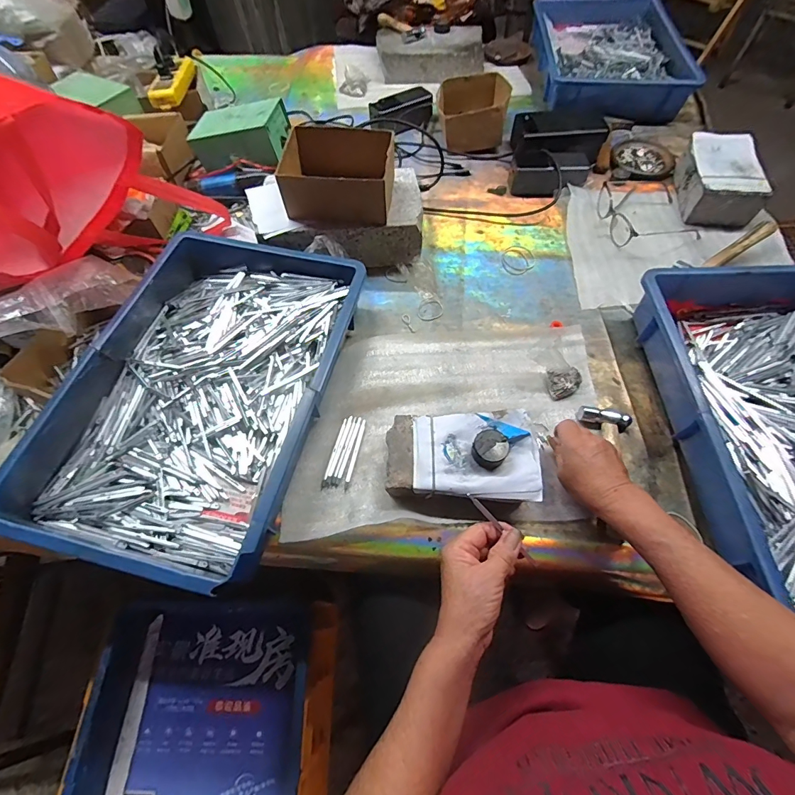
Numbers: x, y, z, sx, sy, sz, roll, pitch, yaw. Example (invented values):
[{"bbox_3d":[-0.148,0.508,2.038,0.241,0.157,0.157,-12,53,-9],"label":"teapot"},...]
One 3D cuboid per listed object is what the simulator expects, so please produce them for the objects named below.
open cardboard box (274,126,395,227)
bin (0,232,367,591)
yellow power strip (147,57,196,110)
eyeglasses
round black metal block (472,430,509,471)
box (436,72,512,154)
[{"bbox_3d":[-0.084,-0.325,0.584,0.158,0.078,0.122,1,61,2],"label":"open cardboard box"},{"bbox_3d":[-0.234,-0.019,0.508,0.290,0.075,0.434,12,62,8],"label":"bin"},{"bbox_3d":[-0.449,-0.639,0.808,0.052,0.028,0.165,3,61,3],"label":"yellow power strip"},{"bbox_3d":[0.426,-0.321,0.680,0.149,0.042,0.152,-13,62,-6],"label":"eyeglasses"},{"bbox_3d":[0.103,0.056,0.446,0.039,0.020,0.038,-1,61,1],"label":"round black metal block"},{"bbox_3d":[0.152,-0.571,0.808,0.134,0.072,0.149,-1,61,1],"label":"box"}]

